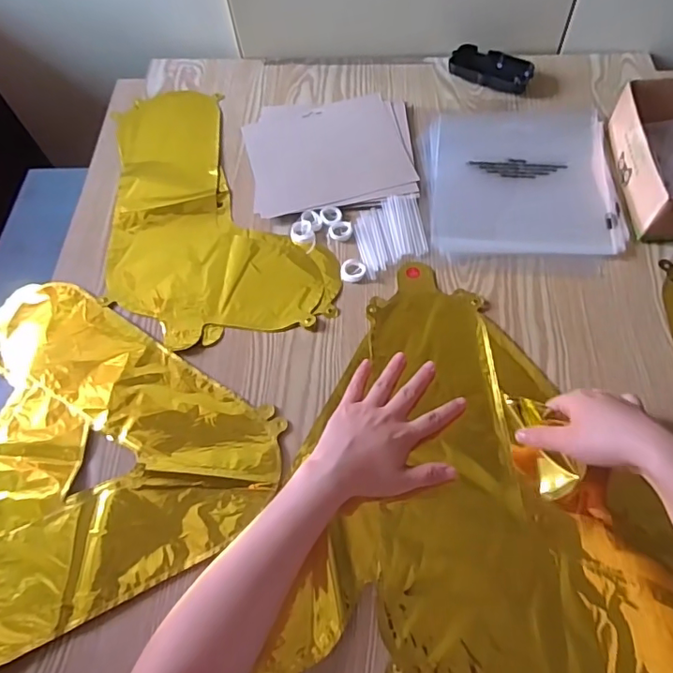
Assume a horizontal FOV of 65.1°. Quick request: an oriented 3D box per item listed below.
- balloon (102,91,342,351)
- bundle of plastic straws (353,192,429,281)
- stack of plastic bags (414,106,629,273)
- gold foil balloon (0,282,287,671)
[{"bbox_3d":[-0.149,-0.169,0.647,0.250,0.008,0.386,-9,64,-1],"label":"balloon"},{"bbox_3d":[0.063,-0.118,0.602,0.078,0.004,0.098,-12,64,-2],"label":"bundle of plastic straws"},{"bbox_3d":[0.216,-0.186,0.628,0.213,0.012,0.245,2,64,5],"label":"stack of plastic bags"},{"bbox_3d":[-0.258,0.083,0.518,0.333,0.012,0.354,-26,65,-9],"label":"gold foil balloon"}]

